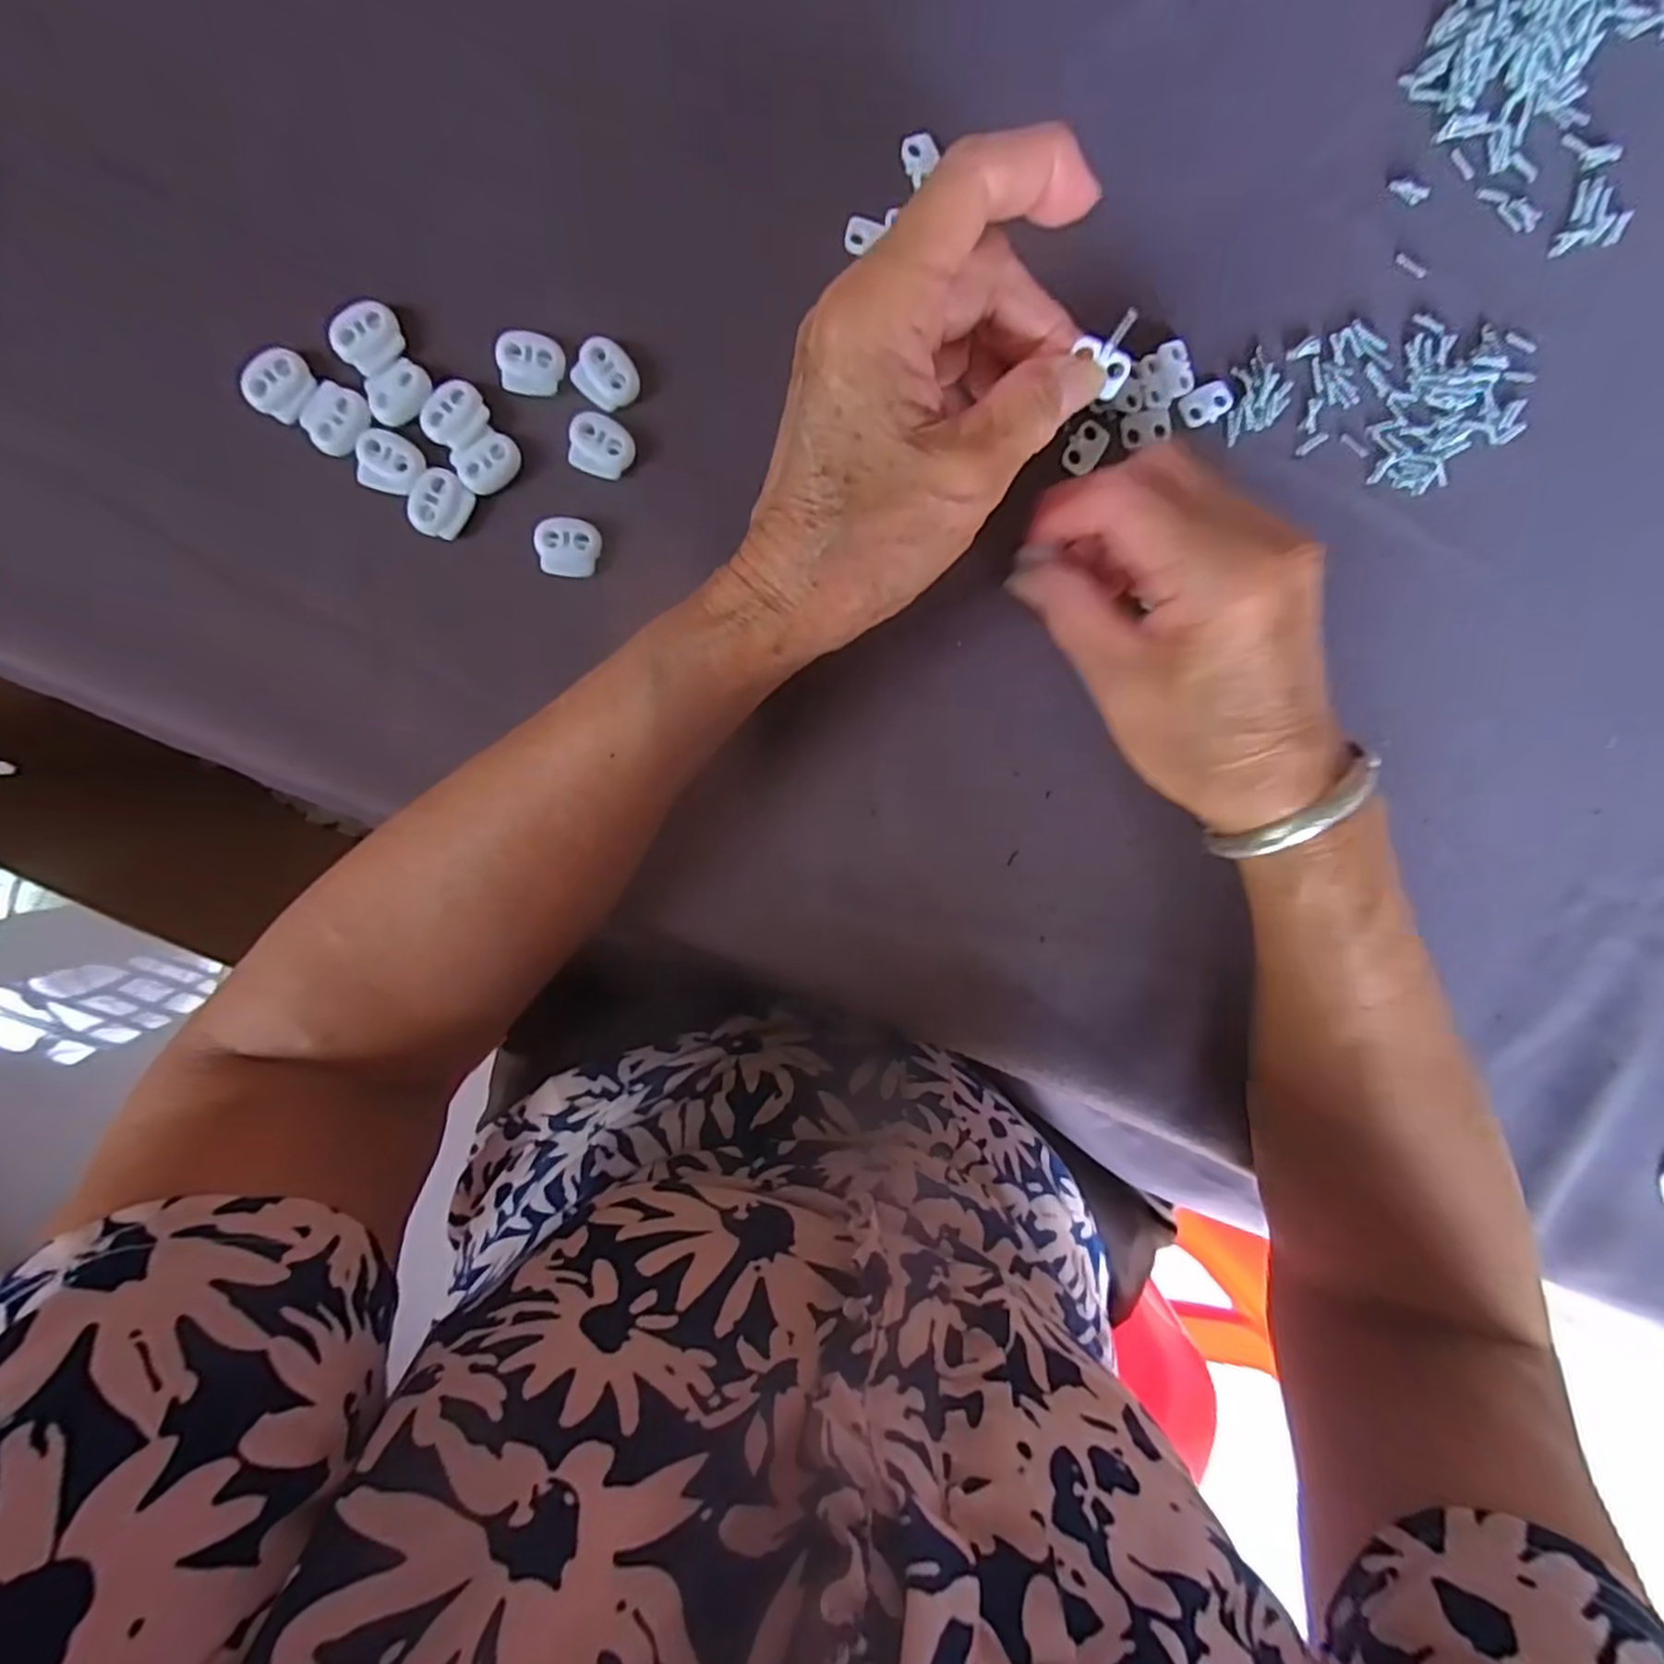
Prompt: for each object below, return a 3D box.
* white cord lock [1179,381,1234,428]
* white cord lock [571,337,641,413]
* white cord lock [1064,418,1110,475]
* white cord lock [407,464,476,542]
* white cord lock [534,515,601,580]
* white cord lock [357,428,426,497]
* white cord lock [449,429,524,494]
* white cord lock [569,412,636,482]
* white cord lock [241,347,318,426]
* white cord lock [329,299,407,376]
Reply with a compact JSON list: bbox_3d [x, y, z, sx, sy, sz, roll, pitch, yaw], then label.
[{"bbox_3d":[0.139,-0.158,0.272,0.019,0.004,0.013,-27,97,0],"label":"white cord lock"},{"bbox_3d":[-0.078,-0.158,0.256,0.021,0.006,0.019,40,93,-7],"label":"white cord lock"},{"bbox_3d":[0.094,-0.142,0.273,0.013,0.004,0.019,38,93,-7],"label":"white cord lock"},{"bbox_3d":[-0.136,-0.114,0.257,0.019,0.005,0.022,29,94,-6],"label":"white cord lock"},{"bbox_3d":[-0.093,-0.100,0.261,0.021,0.006,0.019,8,96,-4],"label":"white cord lock"},{"bbox_3d":[-0.152,-0.126,0.254,0.021,0.004,0.019,12,96,-5],"label":"white cord lock"},{"bbox_3d":[-0.119,-0.128,0.257,0.021,0.006,0.015,-33,97,1],"label":"white cord lock"},{"bbox_3d":[-0.080,-0.134,0.258,0.021,0.006,0.019,17,95,-5],"label":"white cord lock"},{"bbox_3d":[-0.185,-0.150,0.248,0.017,0.006,0.022,35,93,-7],"label":"white cord lock"},{"bbox_3d":[-0.155,-0.166,0.247,0.017,0.007,0.022,44,92,-7],"label":"white cord lock"}]

